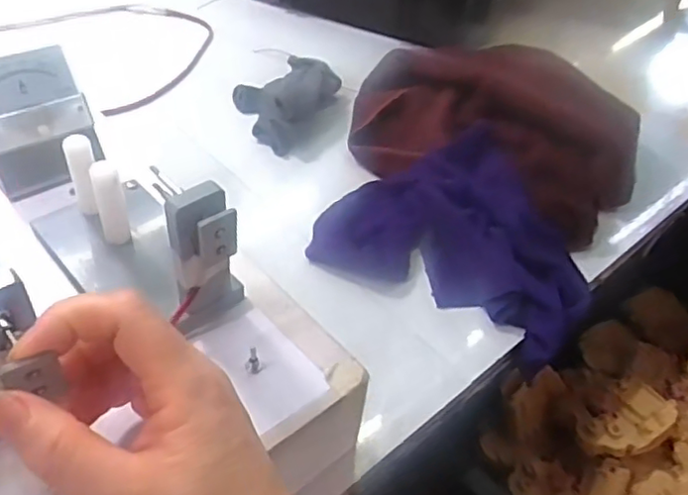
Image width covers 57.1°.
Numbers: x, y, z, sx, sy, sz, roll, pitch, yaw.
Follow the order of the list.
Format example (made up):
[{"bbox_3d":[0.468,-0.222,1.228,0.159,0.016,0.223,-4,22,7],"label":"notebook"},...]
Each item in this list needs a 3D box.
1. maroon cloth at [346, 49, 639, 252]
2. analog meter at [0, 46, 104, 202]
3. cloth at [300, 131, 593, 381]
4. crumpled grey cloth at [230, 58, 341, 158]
[{"bbox_3d":[0.137,-0.122,0.583,0.260,0.055,0.194,22,47,15],"label":"maroon cloth"},{"bbox_3d":[-0.192,-0.079,0.395,0.063,0.067,0.046,-24,53,-27],"label":"analog meter"},{"bbox_3d":[0.100,-0.020,0.502,0.198,0.041,0.182,25,48,18],"label":"cloth"},{"bbox_3d":[-0.059,-0.150,0.605,0.092,0.045,0.114,26,48,18],"label":"crumpled grey cloth"}]

